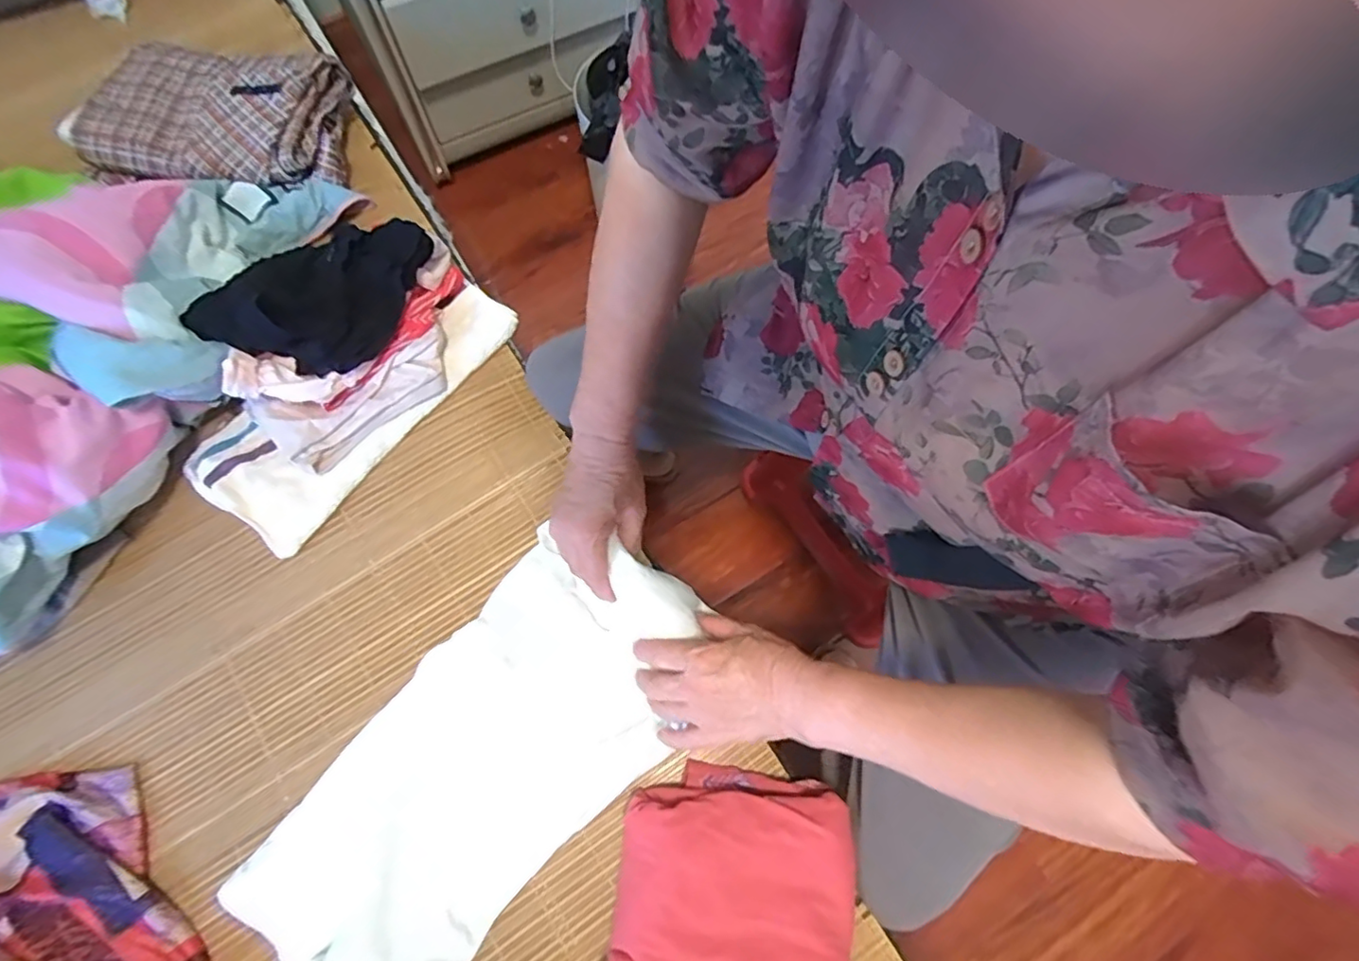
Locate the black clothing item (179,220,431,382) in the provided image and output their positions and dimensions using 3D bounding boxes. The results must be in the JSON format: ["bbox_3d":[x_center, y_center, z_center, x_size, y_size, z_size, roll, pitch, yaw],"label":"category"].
[{"bbox_3d":[-0.343,-0.185,0.566,0.155,0.082,0.185,23,73,6],"label":"black clothing item"}]

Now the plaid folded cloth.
[{"bbox_3d":[-0.505,-0.402,0.659,0.251,0.067,0.196,-2,72,-3],"label":"plaid folded cloth"}]

